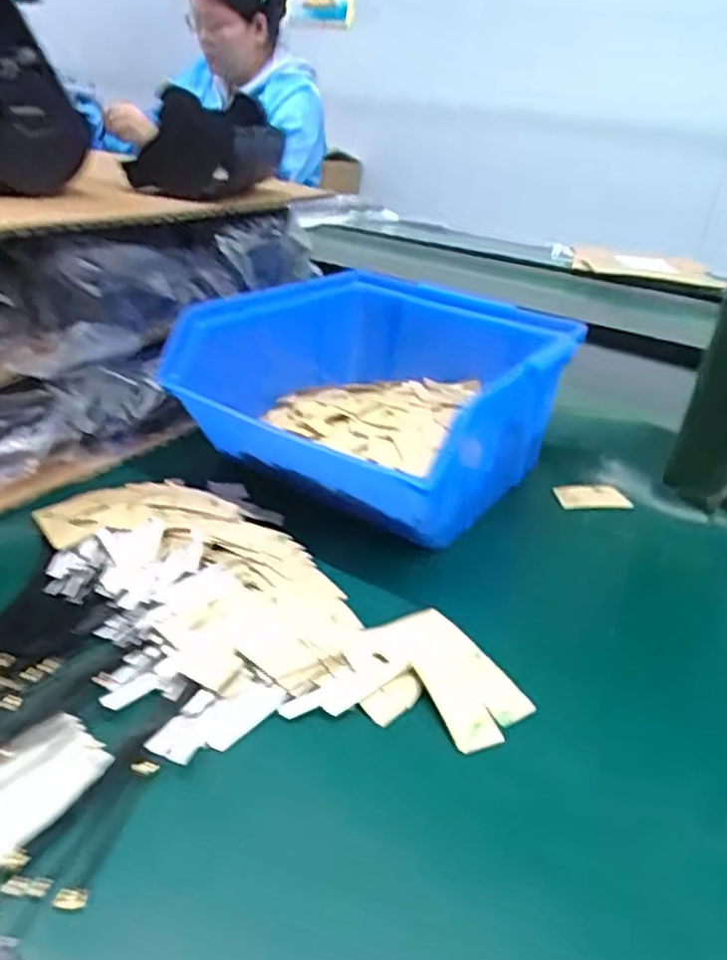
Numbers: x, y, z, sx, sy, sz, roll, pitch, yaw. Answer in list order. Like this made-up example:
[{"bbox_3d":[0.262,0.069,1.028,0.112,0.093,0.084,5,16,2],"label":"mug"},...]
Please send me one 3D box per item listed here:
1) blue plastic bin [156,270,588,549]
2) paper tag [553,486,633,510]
[{"bbox_3d":[0.004,-0.040,0.294,0.145,0.063,0.151,20,30,24],"label":"blue plastic bin"},{"bbox_3d":[0.099,0.008,0.297,0.030,0.004,0.012,-1,61,3],"label":"paper tag"}]

